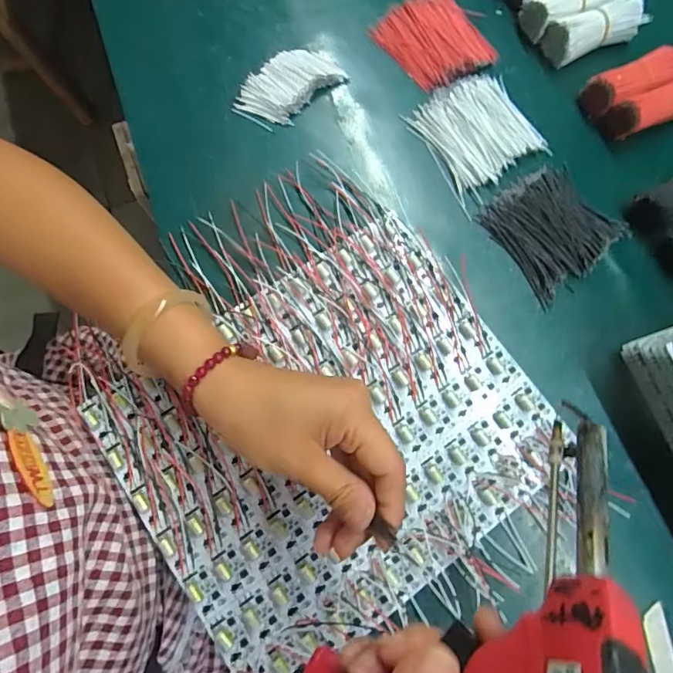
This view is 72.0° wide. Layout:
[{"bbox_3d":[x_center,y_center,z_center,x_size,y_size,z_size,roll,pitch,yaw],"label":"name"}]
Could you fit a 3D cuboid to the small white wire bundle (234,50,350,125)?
[{"bbox_3d":[-0.043,-0.228,0.418,0.054,0.016,0.090,42,81,7],"label":"small white wire bundle"}]

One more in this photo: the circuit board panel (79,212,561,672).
[{"bbox_3d":[0.001,0.070,0.342,0.283,0.019,0.243,-34,79,-8],"label":"circuit board panel"}]

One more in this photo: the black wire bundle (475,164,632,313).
[{"bbox_3d":[0.185,-0.095,0.391,0.099,0.015,0.095,-36,81,-8],"label":"black wire bundle"}]

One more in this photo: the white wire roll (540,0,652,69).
[{"bbox_3d":[0.243,-0.288,0.435,0.087,0.031,0.033,-20,79,-5],"label":"white wire roll"}]

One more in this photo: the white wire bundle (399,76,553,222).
[{"bbox_3d":[0.127,-0.183,0.412,0.100,0.013,0.103,-32,80,-7],"label":"white wire bundle"}]

